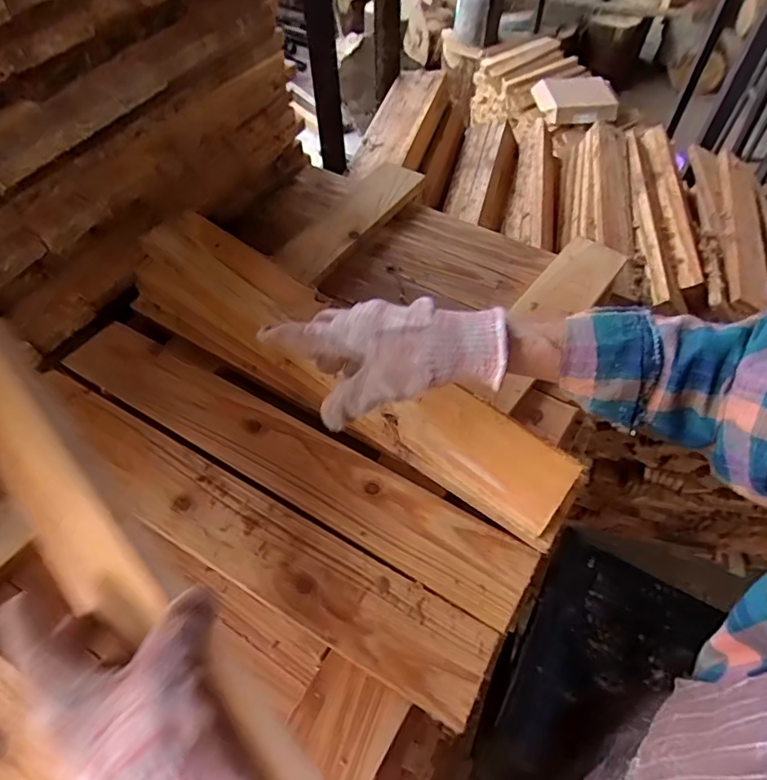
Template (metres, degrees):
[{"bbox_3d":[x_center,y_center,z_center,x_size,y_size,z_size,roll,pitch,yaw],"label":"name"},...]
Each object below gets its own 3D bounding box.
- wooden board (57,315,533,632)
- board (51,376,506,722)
[{"bbox_3d":[-0.097,0.054,0.481,0.478,0.016,0.072,26,55,18],"label":"wooden board"},{"bbox_3d":[-0.125,0.114,0.441,0.450,0.010,0.074,25,55,17],"label":"board"}]

